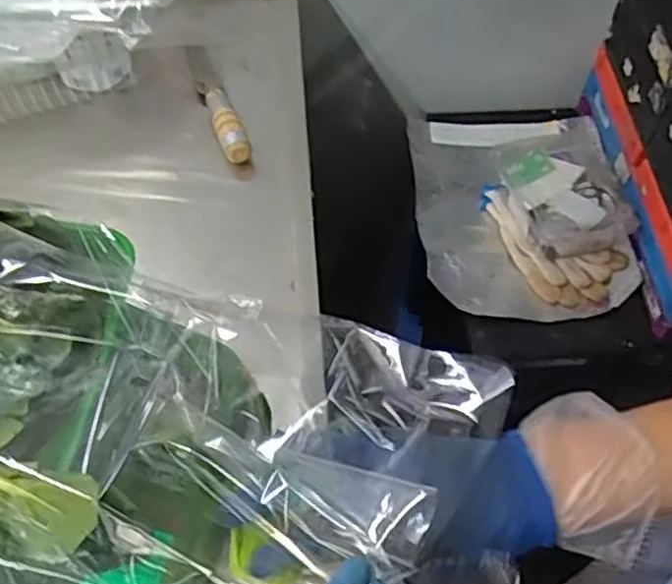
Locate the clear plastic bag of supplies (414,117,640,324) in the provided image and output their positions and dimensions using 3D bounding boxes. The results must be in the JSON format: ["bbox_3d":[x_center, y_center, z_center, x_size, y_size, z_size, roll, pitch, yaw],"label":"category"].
[{"bbox_3d":[0.238,-0.117,0.898,0.279,0.090,0.325,1,58,1],"label":"clear plastic bag of supplies"}]

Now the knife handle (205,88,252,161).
[{"bbox_3d":[-0.104,-0.157,0.659,0.023,0.024,0.093,-21,60,-12],"label":"knife handle"}]

